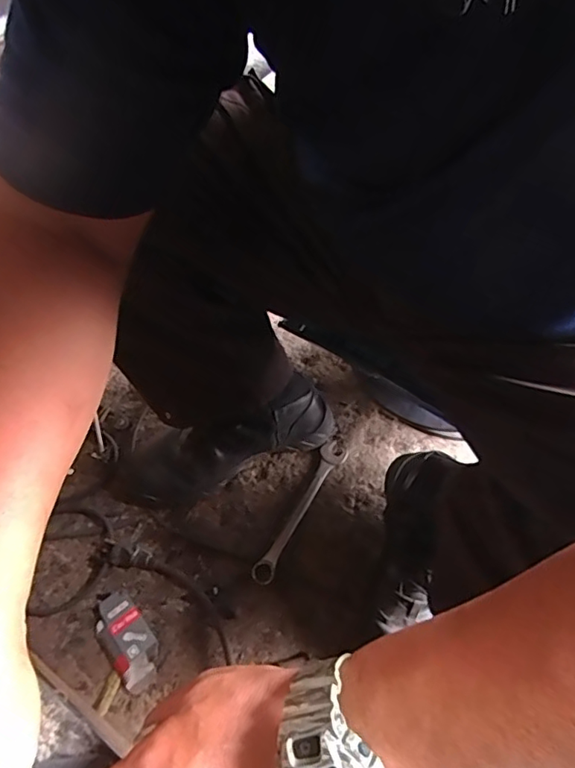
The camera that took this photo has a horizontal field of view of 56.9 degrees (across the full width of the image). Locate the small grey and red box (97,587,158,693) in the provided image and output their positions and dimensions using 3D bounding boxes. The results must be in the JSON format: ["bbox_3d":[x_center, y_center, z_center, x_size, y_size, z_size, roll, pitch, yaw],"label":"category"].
[{"bbox_3d":[-0.190,0.299,0.626,0.053,0.016,0.111,-33,62,-22],"label":"small grey and red box"}]

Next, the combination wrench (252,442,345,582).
[{"bbox_3d":[0.018,0.168,0.721,0.034,0.016,0.223,26,58,16],"label":"combination wrench"}]

